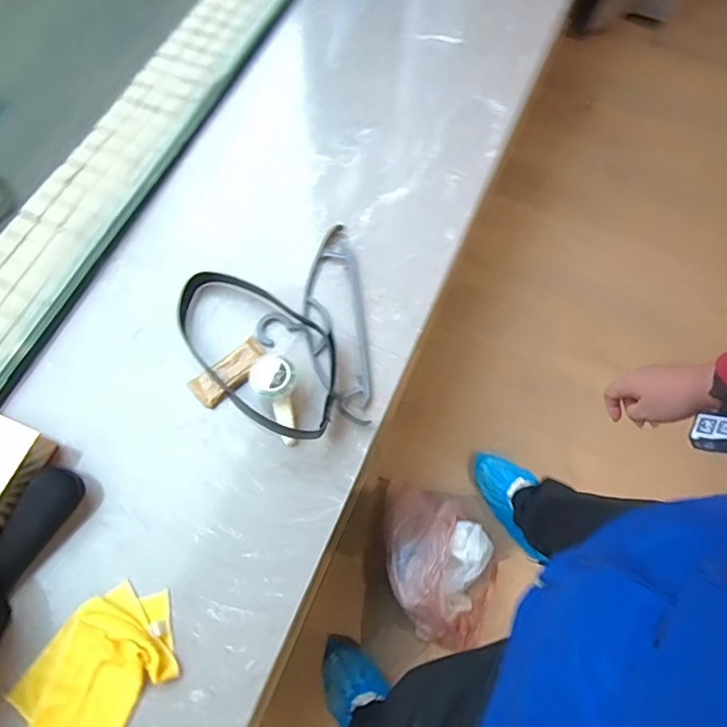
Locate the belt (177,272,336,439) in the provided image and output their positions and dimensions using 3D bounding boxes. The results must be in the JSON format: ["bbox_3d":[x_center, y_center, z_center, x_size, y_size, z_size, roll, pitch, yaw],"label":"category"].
[{"bbox_3d":[-0.183,-0.023,0.913,0.379,0.041,0.205,35,72,10],"label":"belt"}]

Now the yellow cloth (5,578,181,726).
[{"bbox_3d":[-0.380,0.449,0.753,0.171,0.031,0.253,40,73,11],"label":"yellow cloth"}]

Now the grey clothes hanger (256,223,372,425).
[{"bbox_3d":[-0.093,-0.075,0.952,0.192,0.034,0.389,-6,70,-5],"label":"grey clothes hanger"}]

